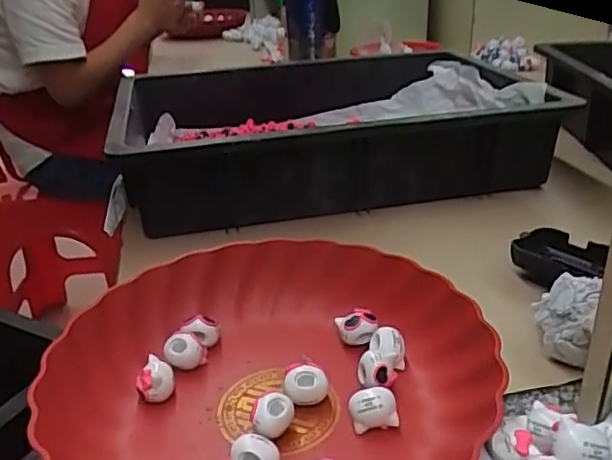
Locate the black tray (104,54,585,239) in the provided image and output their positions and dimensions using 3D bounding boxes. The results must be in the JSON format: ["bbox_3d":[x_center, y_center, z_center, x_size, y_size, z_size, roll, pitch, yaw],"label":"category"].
[{"bbox_3d":[0.017,-0.128,0.698,0.434,0.099,0.319,-7,28,-11],"label":"black tray"}]

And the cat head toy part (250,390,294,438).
[{"bbox_3d":[-0.018,0.102,0.330,0.023,0.018,0.017,-5,28,-8],"label":"cat head toy part"}]

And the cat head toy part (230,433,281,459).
[{"bbox_3d":[-0.026,0.116,0.304,0.024,0.018,0.019,-2,28,-4],"label":"cat head toy part"}]

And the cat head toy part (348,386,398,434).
[{"bbox_3d":[0.037,0.100,0.334,0.025,0.019,0.016,-4,28,-7],"label":"cat head toy part"}]

